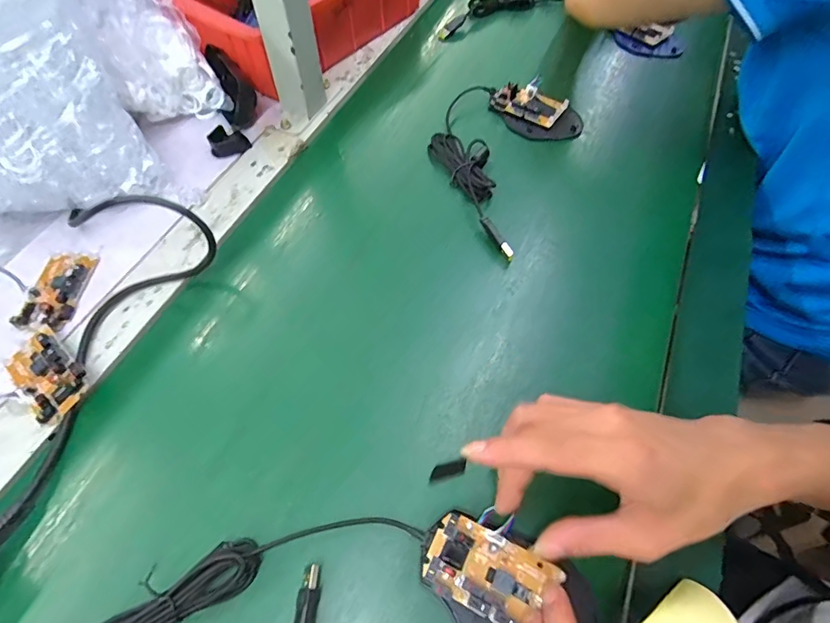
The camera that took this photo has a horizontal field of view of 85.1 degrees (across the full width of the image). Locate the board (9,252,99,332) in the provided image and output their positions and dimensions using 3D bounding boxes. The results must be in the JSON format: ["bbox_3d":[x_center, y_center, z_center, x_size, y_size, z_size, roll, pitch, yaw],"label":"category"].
[{"bbox_3d":[-0.311,-0.020,0.393,0.045,0.010,0.081,4,60,2],"label":"board"}]

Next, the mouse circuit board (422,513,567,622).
[{"bbox_3d":[0.045,0.160,0.277,0.074,0.009,0.045,24,62,13],"label":"mouse circuit board"}]

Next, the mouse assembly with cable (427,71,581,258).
[{"bbox_3d":[0.079,-0.168,0.471,0.138,0.019,0.238,26,63,14],"label":"mouse assembly with cable"}]

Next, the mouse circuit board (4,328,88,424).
[{"bbox_3d":[-0.284,0.046,0.345,0.074,0.019,0.042,37,66,19],"label":"mouse circuit board"}]

